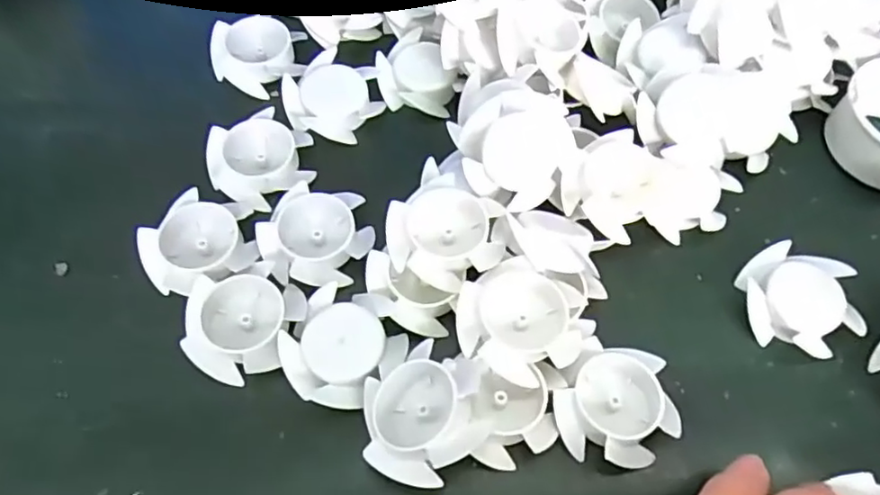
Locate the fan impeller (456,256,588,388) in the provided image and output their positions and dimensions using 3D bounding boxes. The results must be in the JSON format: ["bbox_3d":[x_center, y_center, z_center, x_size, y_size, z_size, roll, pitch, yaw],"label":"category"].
[{"bbox_3d":[0.027,0.024,0.202,0.040,0.013,0.037,1,63,-2],"label":"fan impeller"}]

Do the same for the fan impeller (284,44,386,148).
[{"bbox_3d":[-0.045,-0.063,0.261,0.038,0.011,0.038,1,63,-2],"label":"fan impeller"}]

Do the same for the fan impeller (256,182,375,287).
[{"bbox_3d":[-0.046,-0.003,0.227,0.039,0.013,0.038,1,63,-2],"label":"fan impeller"}]

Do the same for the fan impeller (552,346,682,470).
[{"bbox_3d":[0.056,0.051,0.199,0.037,0.011,0.036,1,63,-2],"label":"fan impeller"}]

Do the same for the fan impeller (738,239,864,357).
[{"bbox_3d":[0.129,0.020,0.224,0.042,0.013,0.037,30,65,12],"label":"fan impeller"}]

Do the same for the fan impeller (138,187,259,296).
[{"bbox_3d":[-0.088,-0.002,0.224,0.038,0.013,0.038,0,70,-1],"label":"fan impeller"}]

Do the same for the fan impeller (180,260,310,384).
[{"bbox_3d":[-0.066,0.025,0.210,0.038,0.011,0.038,1,63,-2],"label":"fan impeller"}]

